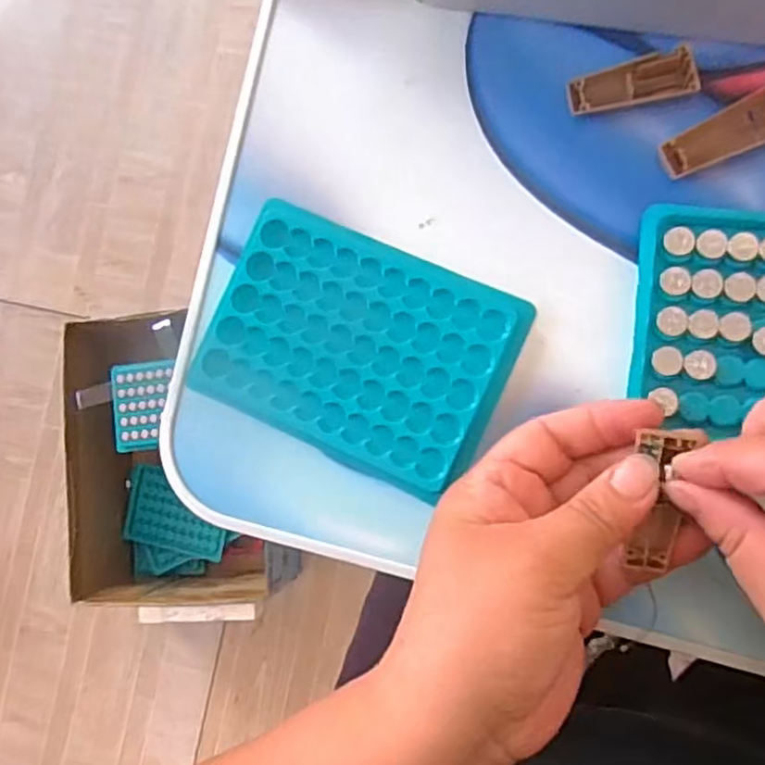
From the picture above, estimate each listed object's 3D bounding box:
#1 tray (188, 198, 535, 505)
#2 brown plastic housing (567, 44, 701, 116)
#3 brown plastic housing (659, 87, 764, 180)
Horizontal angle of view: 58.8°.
[{"bbox_3d":[-0.011,-0.016,0.292,0.127,0.007,0.095,24,89,8],"label":"tray"},{"bbox_3d":[0.103,-0.124,0.283,0.050,0.011,0.019,-9,85,9],"label":"brown plastic housing"},{"bbox_3d":[0.139,-0.101,0.275,0.052,0.009,0.020,-21,83,7],"label":"brown plastic housing"}]

